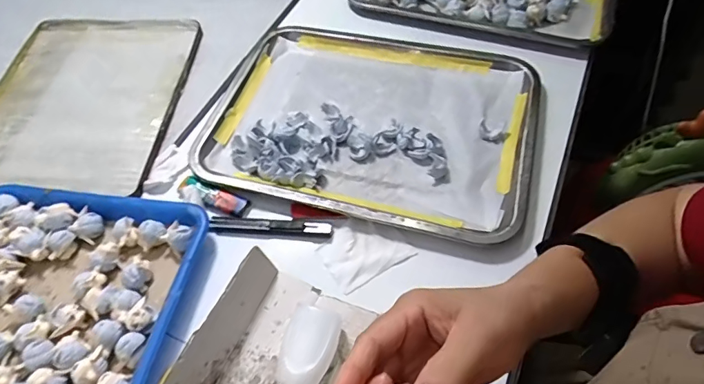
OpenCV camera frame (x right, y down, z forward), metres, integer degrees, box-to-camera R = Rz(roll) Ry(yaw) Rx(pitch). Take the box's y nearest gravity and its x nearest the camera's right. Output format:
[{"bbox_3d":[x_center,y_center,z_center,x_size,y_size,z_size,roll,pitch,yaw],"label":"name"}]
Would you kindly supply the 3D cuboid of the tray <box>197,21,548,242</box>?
[{"bbox_3d":[0.019,-0.079,0.520,0.344,0.028,0.236,13,63,14],"label":"tray"}]

